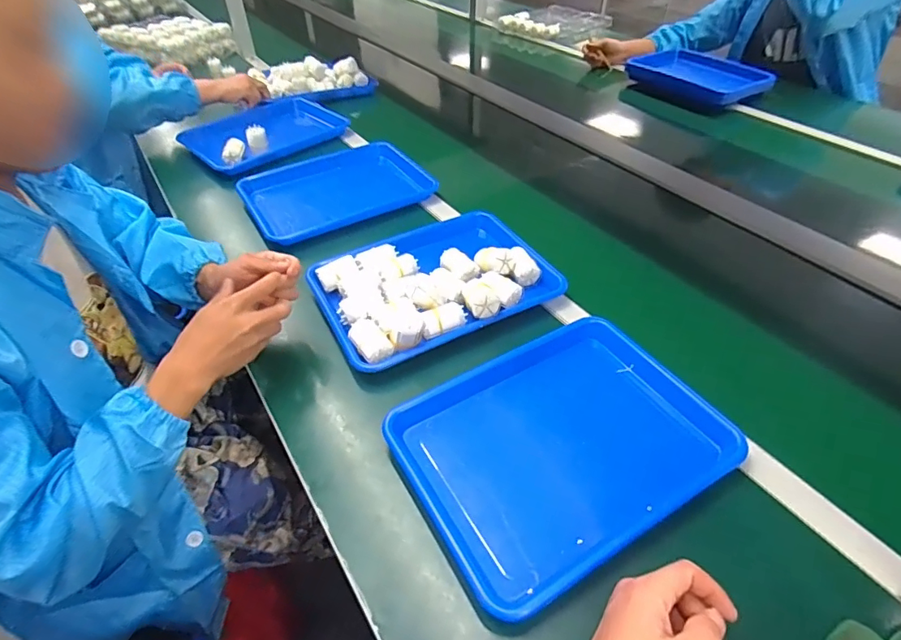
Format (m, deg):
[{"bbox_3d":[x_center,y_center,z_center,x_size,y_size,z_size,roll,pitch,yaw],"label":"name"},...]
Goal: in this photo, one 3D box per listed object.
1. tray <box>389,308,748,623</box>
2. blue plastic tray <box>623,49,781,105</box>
[{"bbox_3d":[0.124,0.135,0.552,0.343,0.042,0.258,-24,48,-24],"label":"tray"},{"bbox_3d":[0.715,-0.693,1.412,0.241,0.062,0.364,-34,53,-31],"label":"blue plastic tray"}]

